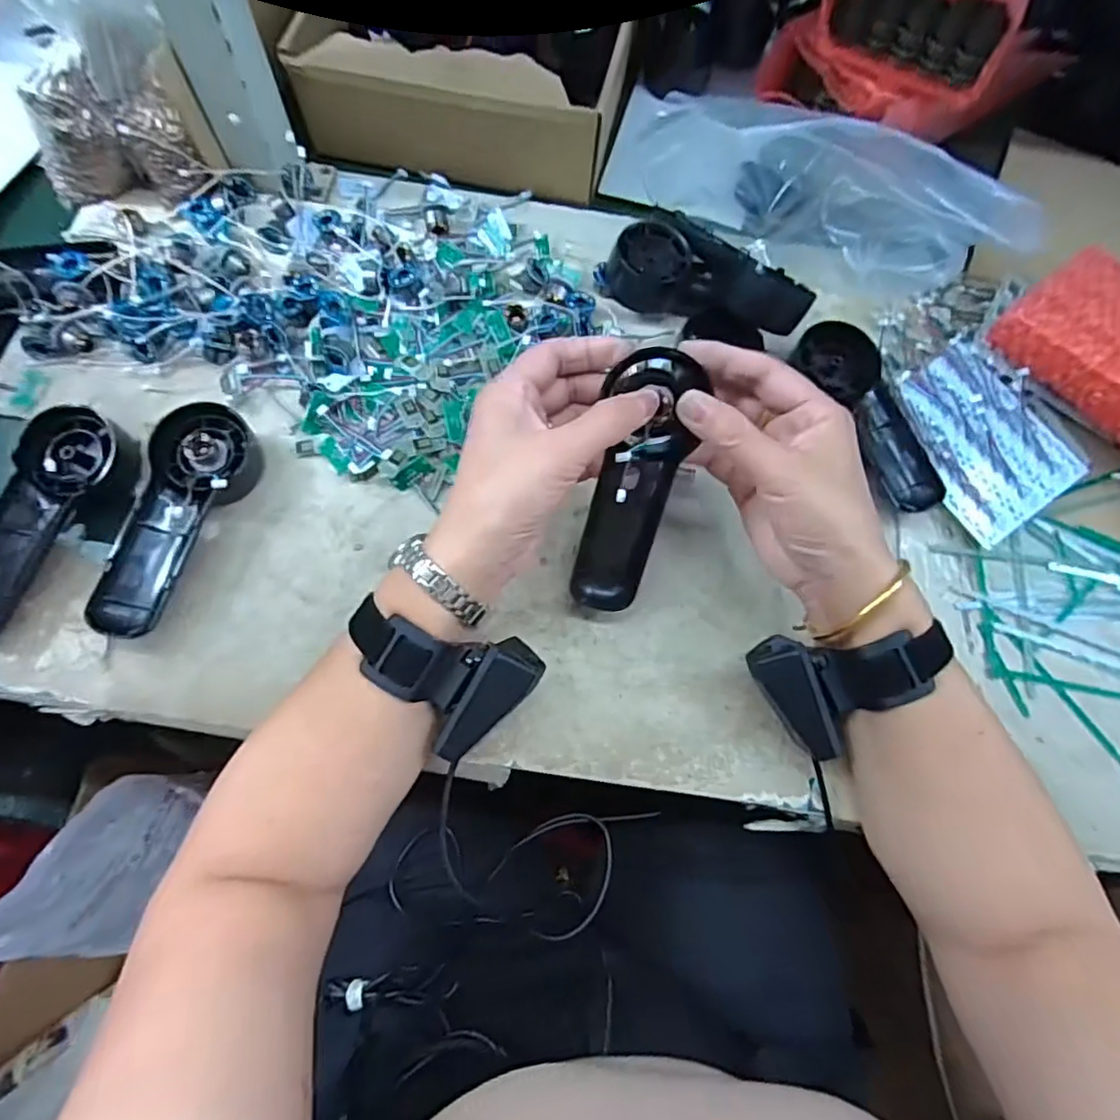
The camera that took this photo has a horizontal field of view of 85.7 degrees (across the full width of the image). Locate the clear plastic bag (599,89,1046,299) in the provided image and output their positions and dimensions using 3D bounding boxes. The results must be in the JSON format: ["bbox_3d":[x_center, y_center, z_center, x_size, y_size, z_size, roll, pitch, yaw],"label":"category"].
[{"bbox_3d":[0.194,-0.295,0.447,0.328,0.091,0.128,26,71,6],"label":"clear plastic bag"}]

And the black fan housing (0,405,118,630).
[{"bbox_3d":[-0.319,-0.022,0.369,0.051,0.032,0.147,20,70,4],"label":"black fan housing"}]

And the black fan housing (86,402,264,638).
[{"bbox_3d":[-0.236,-0.025,0.376,0.053,0.030,0.150,10,70,0],"label":"black fan housing"}]

